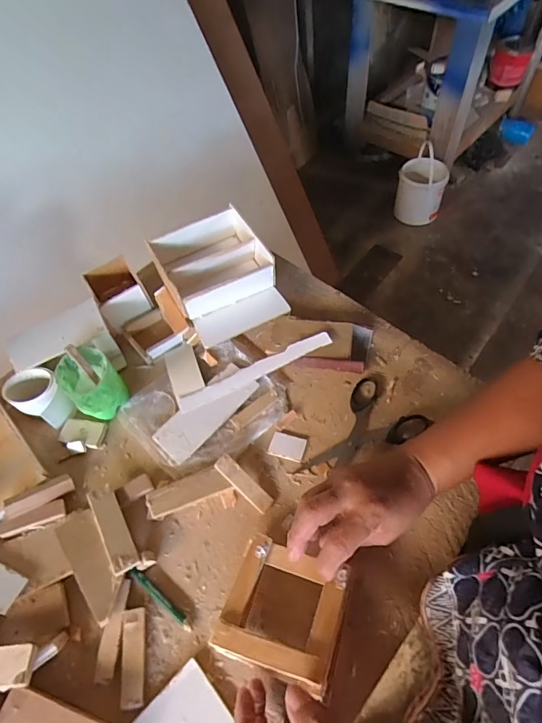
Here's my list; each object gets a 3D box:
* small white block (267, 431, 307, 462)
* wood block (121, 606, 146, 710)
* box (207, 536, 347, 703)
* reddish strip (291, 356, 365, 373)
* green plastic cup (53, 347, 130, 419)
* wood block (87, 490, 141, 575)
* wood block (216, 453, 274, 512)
[{"bbox_3d":[0.018,0.094,0.463,0.039,0.004,0.028,12,58,10],"label":"small white block"},{"bbox_3d":[-0.119,0.254,0.360,0.020,0.004,0.070,-8,56,-3],"label":"wood block"},{"bbox_3d":[0.011,0.209,0.359,0.094,0.048,0.092,15,58,12],"label":"box"},{"bbox_3d":[0.070,0.003,0.508,0.084,0.017,0.005,8,29,12],"label":"reddish strip"},{"bbox_3d":[-0.204,0.029,0.483,0.061,0.067,0.056,-1,56,1],"label":"green plastic cup"},{"bbox_3d":[-0.154,0.161,0.405,0.024,0.006,0.086,-28,60,-15],"label":"wood block"},{"bbox_3d":[-0.028,0.126,0.432,0.070,0.008,0.019,43,66,6],"label":"wood block"}]

